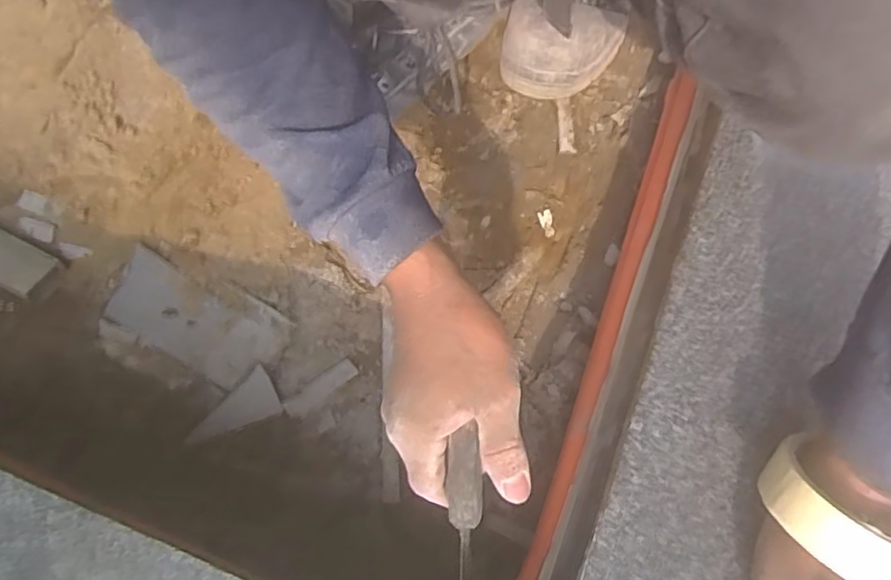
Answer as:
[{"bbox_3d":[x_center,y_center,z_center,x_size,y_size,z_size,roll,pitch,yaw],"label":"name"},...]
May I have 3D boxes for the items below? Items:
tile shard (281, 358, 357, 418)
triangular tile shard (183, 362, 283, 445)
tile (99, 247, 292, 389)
[{"bbox_3d":[-0.112,0.089,0.517,0.070,0.004,0.020,-35,77,-12],"label":"tile shard"},{"bbox_3d":[-0.188,0.102,0.503,0.078,0.013,0.041,-24,75,-10],"label":"triangular tile shard"},{"bbox_3d":[-0.221,0.025,0.510,0.142,0.007,0.078,32,82,-8],"label":"tile"}]

